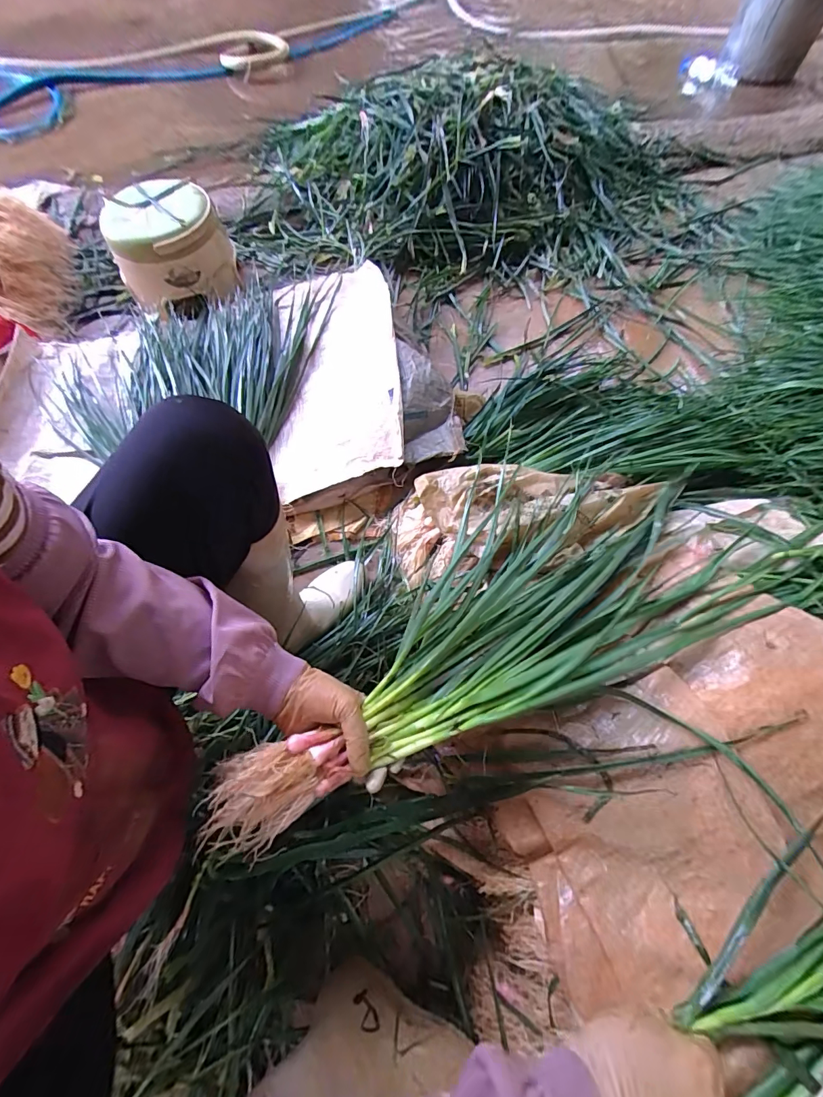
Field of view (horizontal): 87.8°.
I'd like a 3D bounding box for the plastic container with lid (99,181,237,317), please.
[{"bbox_3d":[-0.555,-0.695,0.988,0.243,0.151,0.273,-15,66,-6],"label":"plastic container with lid"}]

